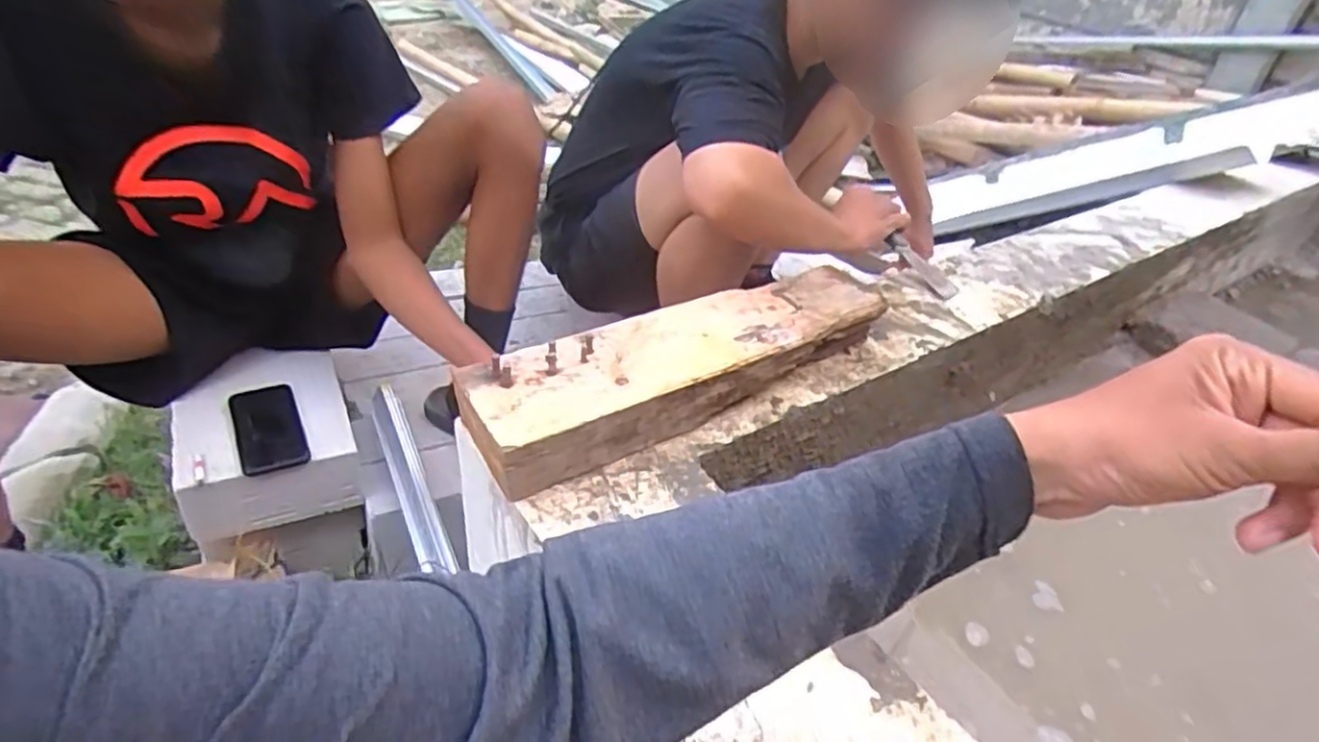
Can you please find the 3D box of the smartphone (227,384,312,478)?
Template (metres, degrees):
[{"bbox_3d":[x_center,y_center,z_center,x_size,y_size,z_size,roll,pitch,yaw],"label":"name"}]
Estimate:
[{"bbox_3d":[-0.508,0.074,0.899,0.076,0.013,0.155,-16,43,-28],"label":"smartphone"}]

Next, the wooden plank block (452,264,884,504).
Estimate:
[{"bbox_3d":[0.037,-0.010,0.706,0.485,0.070,0.122,-21,45,-32],"label":"wooden plank block"}]

